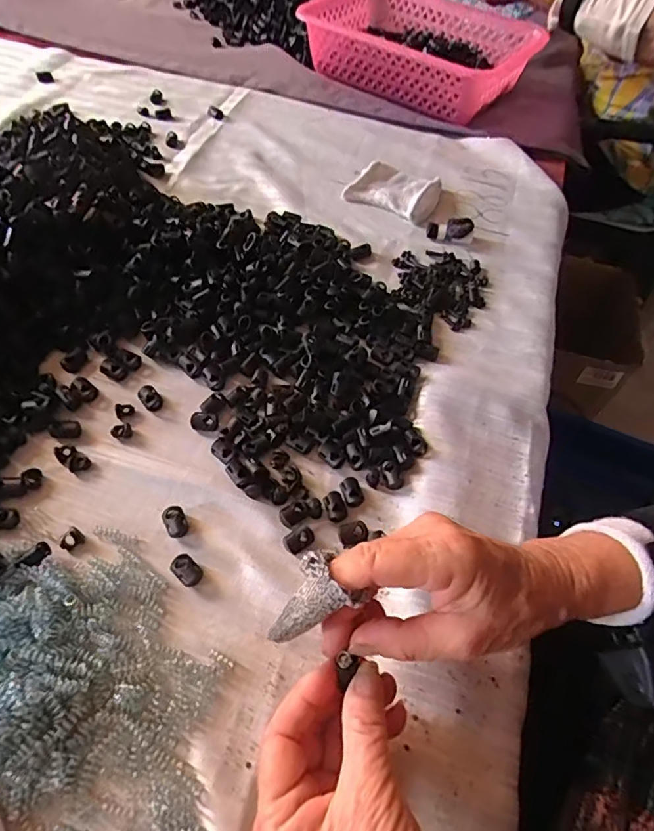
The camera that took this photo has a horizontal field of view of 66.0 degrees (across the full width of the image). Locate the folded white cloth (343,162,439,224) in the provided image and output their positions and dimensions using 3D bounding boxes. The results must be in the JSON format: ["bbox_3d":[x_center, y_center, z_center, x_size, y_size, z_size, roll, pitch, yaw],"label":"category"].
[{"bbox_3d":[0.079,-0.257,0.565,0.097,0.018,0.071,25,58,12],"label":"folded white cloth"}]

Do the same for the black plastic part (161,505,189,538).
[{"bbox_3d":[-0.103,0.071,0.341,0.014,0.008,0.021,-26,62,-20],"label":"black plastic part"}]

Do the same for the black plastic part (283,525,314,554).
[{"bbox_3d":[-0.019,0.083,0.339,0.020,0.008,0.013,-30,64,-22],"label":"black plastic part"}]

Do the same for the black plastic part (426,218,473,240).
[{"bbox_3d":[0.129,-0.195,0.529,0.047,0.015,0.018,-3,55,15],"label":"black plastic part"}]

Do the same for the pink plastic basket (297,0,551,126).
[{"bbox_3d":[0.124,-0.502,0.696,0.302,0.082,0.156,34,61,17],"label":"pink plastic basket"}]

